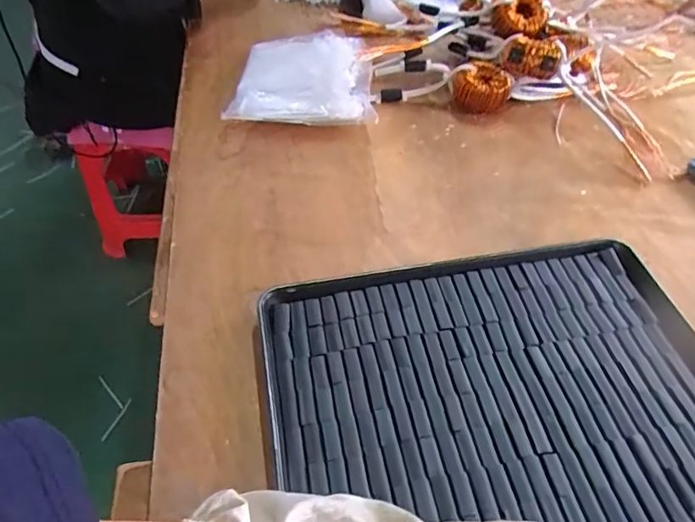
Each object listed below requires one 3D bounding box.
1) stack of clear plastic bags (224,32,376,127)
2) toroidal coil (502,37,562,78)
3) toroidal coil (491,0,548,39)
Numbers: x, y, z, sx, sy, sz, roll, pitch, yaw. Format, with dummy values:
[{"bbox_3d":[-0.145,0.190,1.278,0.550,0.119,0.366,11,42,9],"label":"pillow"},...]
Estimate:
[{"bbox_3d":[-0.066,-0.288,0.773,0.208,0.072,0.212,1,49,0],"label":"stack of clear plastic bags"},{"bbox_3d":[0.256,-0.286,0.716,0.061,0.039,0.063,0,49,0],"label":"toroidal coil"},{"bbox_3d":[0.257,-0.368,0.760,0.074,0.035,0.076,-38,93,5],"label":"toroidal coil"}]

